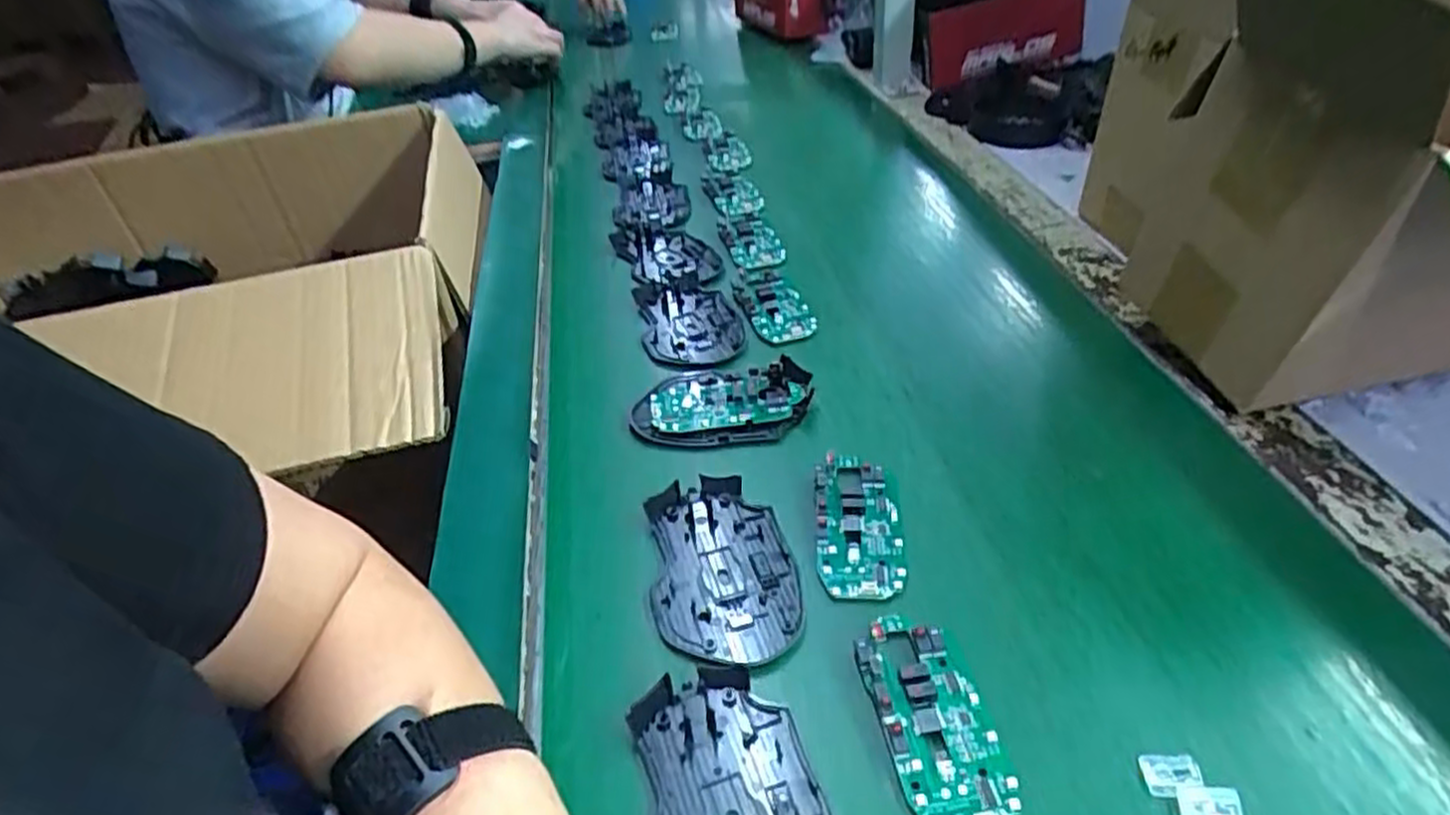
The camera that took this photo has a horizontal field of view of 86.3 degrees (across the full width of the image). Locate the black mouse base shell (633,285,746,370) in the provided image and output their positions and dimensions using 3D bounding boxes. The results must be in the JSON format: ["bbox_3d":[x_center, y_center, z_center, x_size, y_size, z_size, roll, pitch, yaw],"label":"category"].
[{"bbox_3d":[-0.025,-0.061,0.567,0.073,0.018,0.090,-10,39,-3],"label":"black mouse base shell"}]

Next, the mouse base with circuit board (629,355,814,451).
[{"bbox_3d":[-0.002,-0.003,0.500,0.114,0.016,0.062,-4,39,4],"label":"mouse base with circuit board"}]

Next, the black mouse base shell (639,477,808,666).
[{"bbox_3d":[-0.002,0.082,0.406,0.073,0.015,0.112,-8,39,-1],"label":"black mouse base shell"}]

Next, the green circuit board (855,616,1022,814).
[{"bbox_3d":[0.088,0.130,0.329,0.045,0.008,0.096,-11,39,-5],"label":"green circuit board"}]

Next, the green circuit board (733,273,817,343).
[{"bbox_3d":[0.037,-0.075,0.576,0.042,0.005,0.069,-20,53,-9],"label":"green circuit board"}]

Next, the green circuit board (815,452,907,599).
[{"bbox_3d":[0.072,0.059,0.422,0.044,0.013,0.097,-2,40,7],"label":"green circuit board"}]

